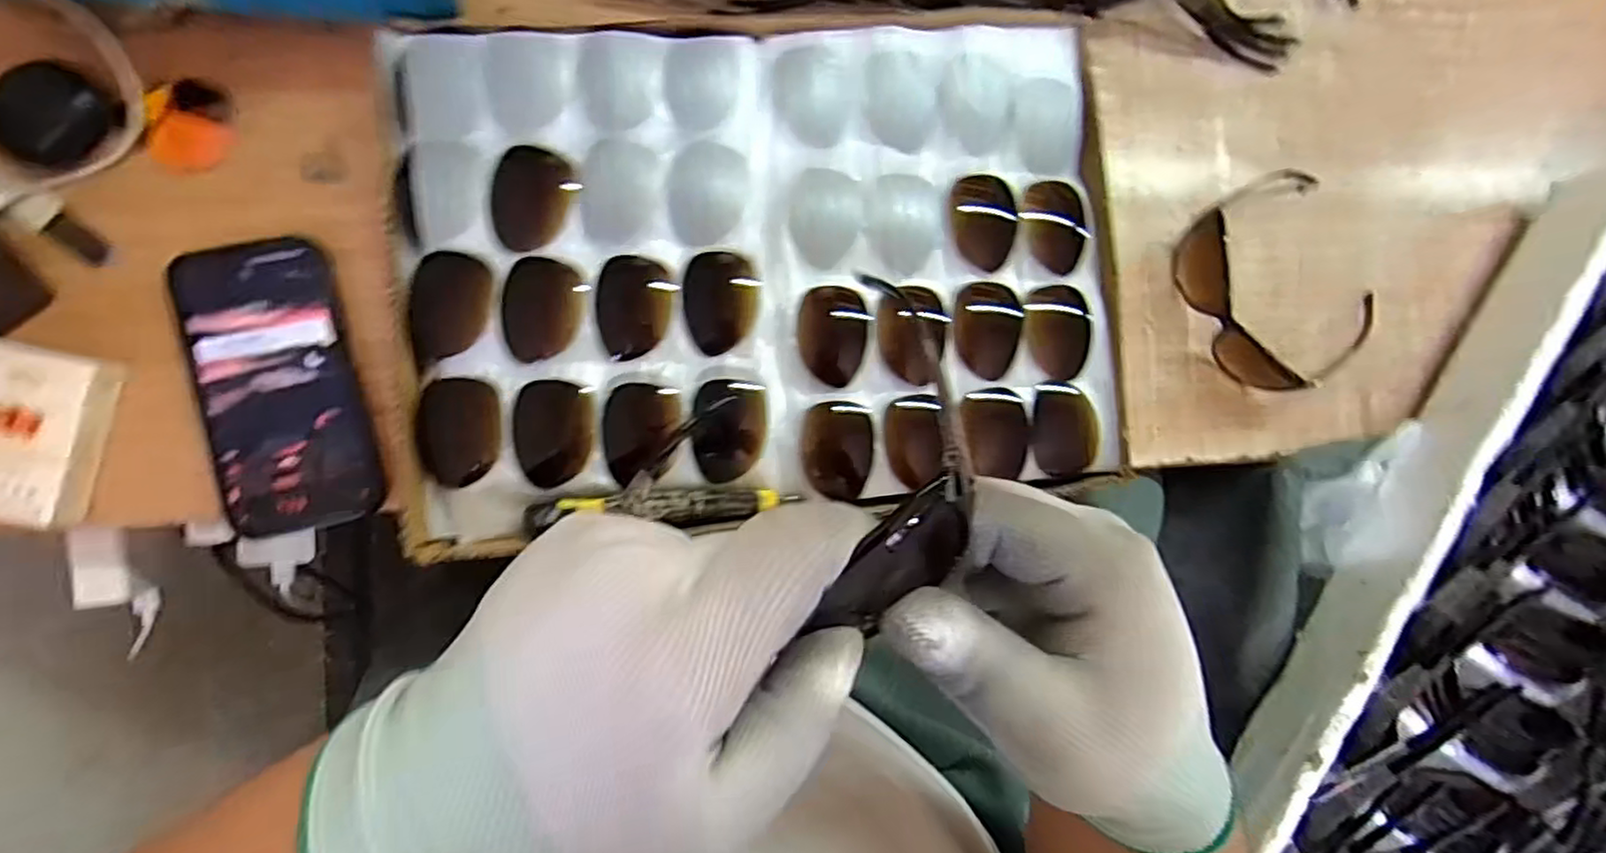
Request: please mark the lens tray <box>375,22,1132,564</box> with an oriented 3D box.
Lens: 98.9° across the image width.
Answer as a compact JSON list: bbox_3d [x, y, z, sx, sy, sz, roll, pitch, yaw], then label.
[{"bbox_3d":[-0.016,-0.095,0.429,0.430,0.040,0.295,-6,90,-9],"label":"lens tray"}]

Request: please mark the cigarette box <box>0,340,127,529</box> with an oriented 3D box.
[{"bbox_3d":[-0.416,0.004,0.369,0.057,0.023,0.092,14,87,-9],"label":"cigarette box"}]

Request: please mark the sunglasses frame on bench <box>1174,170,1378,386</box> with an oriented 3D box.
[{"bbox_3d":[0.346,-0.106,0.489,0.146,0.045,0.144,-24,93,-9],"label":"sunglasses frame on bench"}]

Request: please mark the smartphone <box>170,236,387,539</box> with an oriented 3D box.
[{"bbox_3d":[-0.300,-0.024,0.395,0.081,0.011,0.166,-14,91,-9],"label":"smartphone"}]

